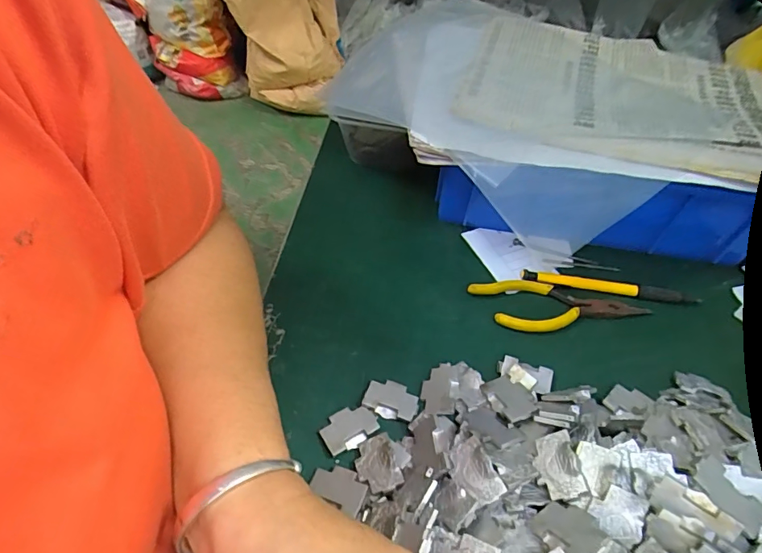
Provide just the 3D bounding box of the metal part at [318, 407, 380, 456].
[{"bbox_3d":[-0.021,0.096,0.292,0.035,0.004,0.025,-24,56,-22],"label":"metal part"}]

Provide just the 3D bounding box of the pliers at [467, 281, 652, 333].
[{"bbox_3d":[0.139,0.021,0.356,0.134,0.009,0.043,1,51,-3],"label":"pliers"}]

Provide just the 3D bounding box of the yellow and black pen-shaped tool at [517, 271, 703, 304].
[{"bbox_3d":[0.187,0.009,0.368,0.139,0.009,0.012,8,50,3],"label":"yellow and black pen-shaped tool"}]

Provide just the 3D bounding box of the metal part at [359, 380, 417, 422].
[{"bbox_3d":[0.007,0.083,0.306,0.035,0.005,0.025,18,52,11],"label":"metal part"}]

